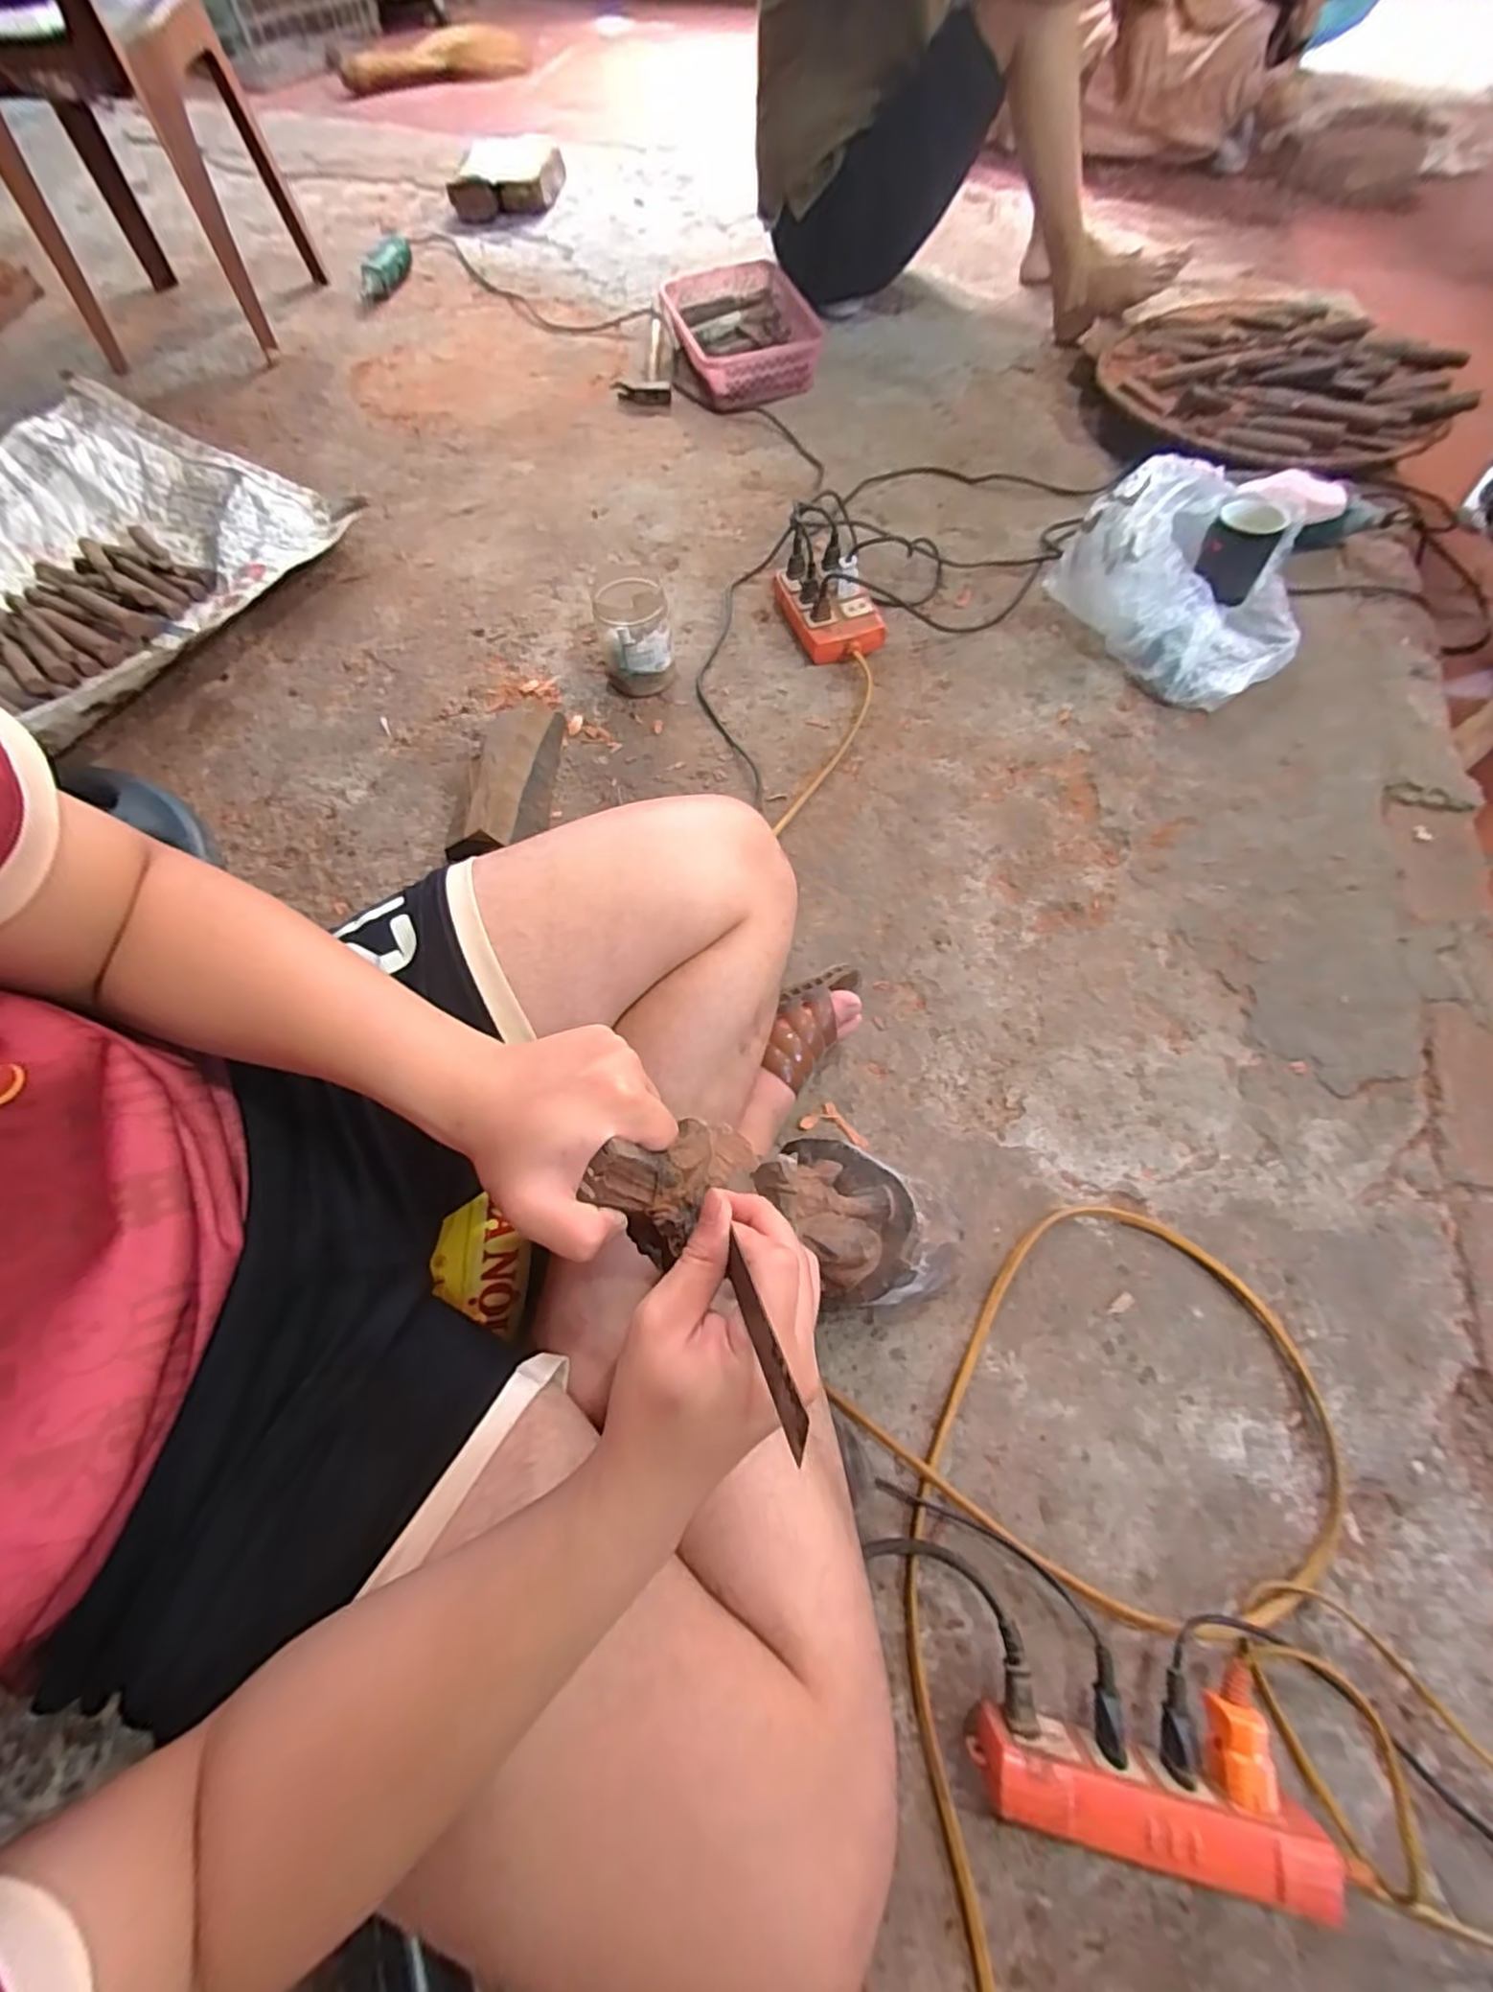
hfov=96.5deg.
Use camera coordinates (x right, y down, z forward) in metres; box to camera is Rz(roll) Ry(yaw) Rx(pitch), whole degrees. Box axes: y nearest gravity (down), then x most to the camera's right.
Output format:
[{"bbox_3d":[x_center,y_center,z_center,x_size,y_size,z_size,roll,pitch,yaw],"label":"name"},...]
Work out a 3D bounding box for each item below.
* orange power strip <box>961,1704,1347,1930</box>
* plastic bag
[{"bbox_3d":[0.244,0.496,0.411,0.191,0.060,0.037,9,66,5],"label":"orange power strip"},{"bbox_3d":[0.581,-0.529,0.833,0.269,0.150,0.282,-35,70,-14],"label":"plastic bag"}]

